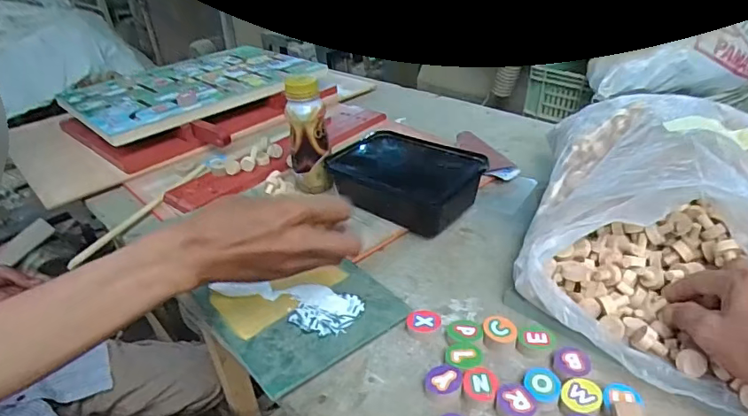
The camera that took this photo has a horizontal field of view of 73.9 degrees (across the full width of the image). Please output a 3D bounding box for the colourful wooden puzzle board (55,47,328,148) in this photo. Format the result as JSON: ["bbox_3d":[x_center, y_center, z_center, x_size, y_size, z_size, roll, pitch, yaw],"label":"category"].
[{"bbox_3d":[-0.326,-0.219,0.893,0.294,0.024,0.394,24,41,38],"label":"colourful wooden puzzle board"}]

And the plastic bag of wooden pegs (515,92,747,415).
[{"bbox_3d":[0.250,0.004,0.438,0.195,0.125,0.262,15,36,29],"label":"plastic bag of wooden pegs"}]

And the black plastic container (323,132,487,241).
[{"bbox_3d":[0.037,-0.033,0.593,0.162,0.067,0.119,23,40,37],"label":"black plastic container"}]

